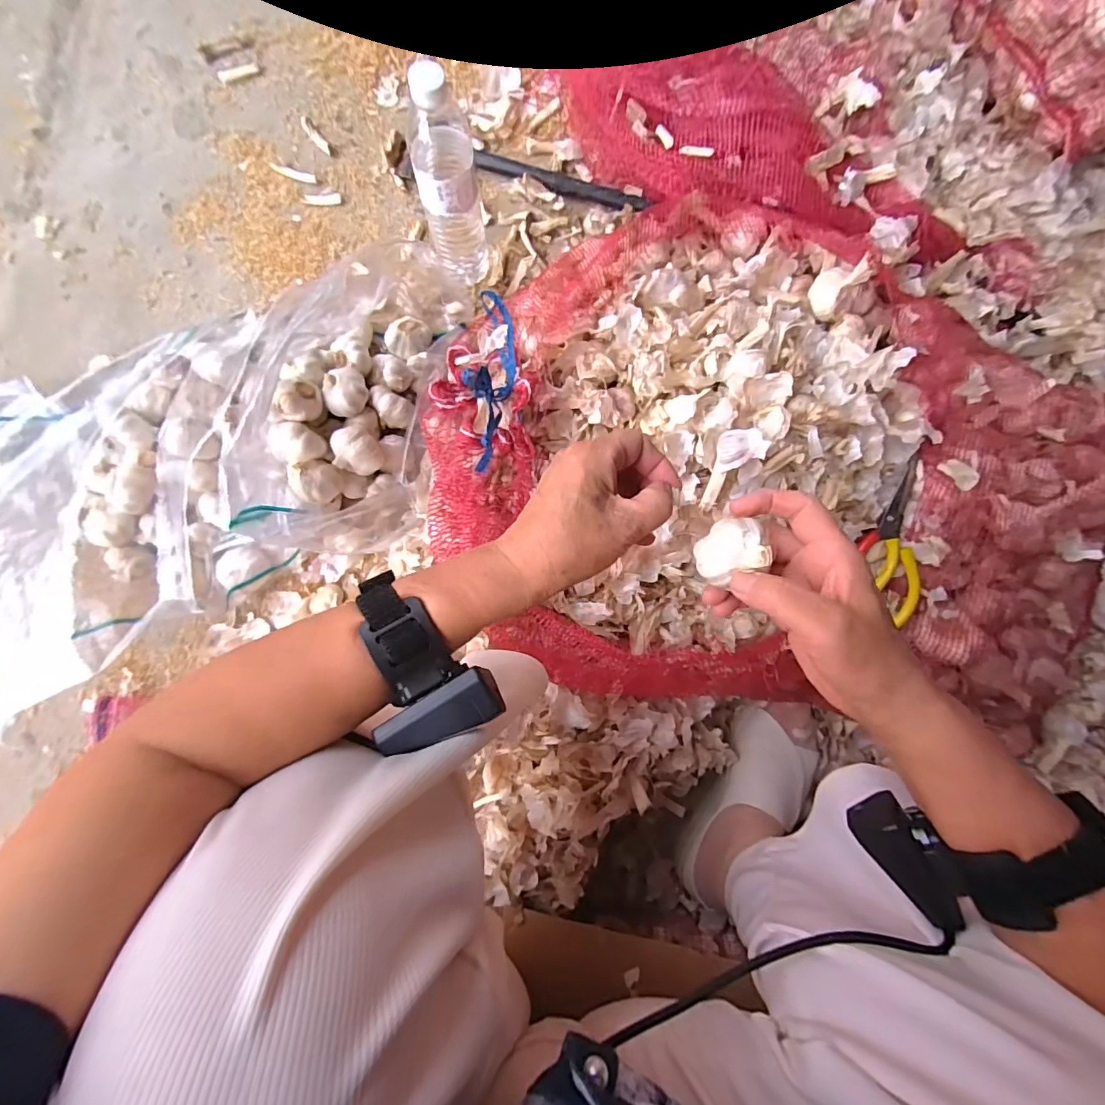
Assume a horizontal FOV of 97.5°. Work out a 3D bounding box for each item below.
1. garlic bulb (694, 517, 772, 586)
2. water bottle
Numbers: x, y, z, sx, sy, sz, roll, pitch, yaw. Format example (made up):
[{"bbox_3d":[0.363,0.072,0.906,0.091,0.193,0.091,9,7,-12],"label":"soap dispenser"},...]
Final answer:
[{"bbox_3d":[0.108,-0.001,0.293,0.035,0.028,0.037,-9,87,1],"label":"garlic bulb"},{"bbox_3d":[-0.111,-0.380,0.515,0.070,0.214,0.054,-14,87,1],"label":"water bottle"}]

